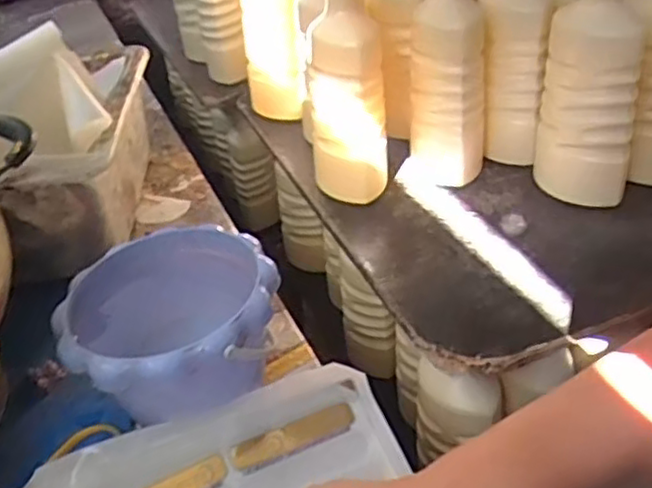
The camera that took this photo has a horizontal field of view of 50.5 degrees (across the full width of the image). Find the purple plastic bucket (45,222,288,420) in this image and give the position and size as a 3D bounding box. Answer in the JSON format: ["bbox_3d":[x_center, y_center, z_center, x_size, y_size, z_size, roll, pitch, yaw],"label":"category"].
[{"bbox_3d":[-0.115,0.075,0.528,0.156,0.115,0.146,-4,35,3],"label":"purple plastic bucket"}]

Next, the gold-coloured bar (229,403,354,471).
[{"bbox_3d":[-0.023,0.139,0.501,0.092,0.004,0.020,-19,69,-12],"label":"gold-coloured bar"}]

